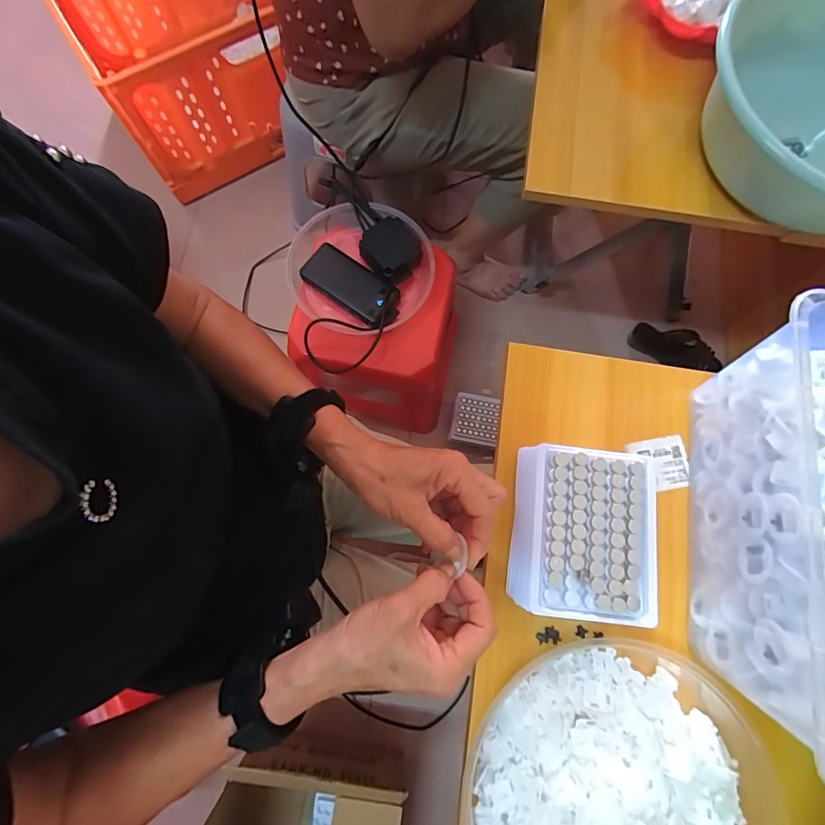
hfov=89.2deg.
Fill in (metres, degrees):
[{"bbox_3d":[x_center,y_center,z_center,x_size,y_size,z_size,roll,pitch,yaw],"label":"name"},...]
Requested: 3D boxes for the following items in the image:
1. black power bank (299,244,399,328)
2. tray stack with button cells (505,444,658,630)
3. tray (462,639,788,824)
[{"bbox_3d":[-0.094,-0.200,0.668,0.160,0.029,0.071,35,79,7],"label":"black power bank"},{"bbox_3d":[0.140,0.099,0.352,0.112,0.051,0.131,7,77,1],"label":"tray stack with button cells"},{"bbox_3d":[0.164,0.310,0.320,0.233,0.043,0.232,0,77,-1],"label":"tray"}]

